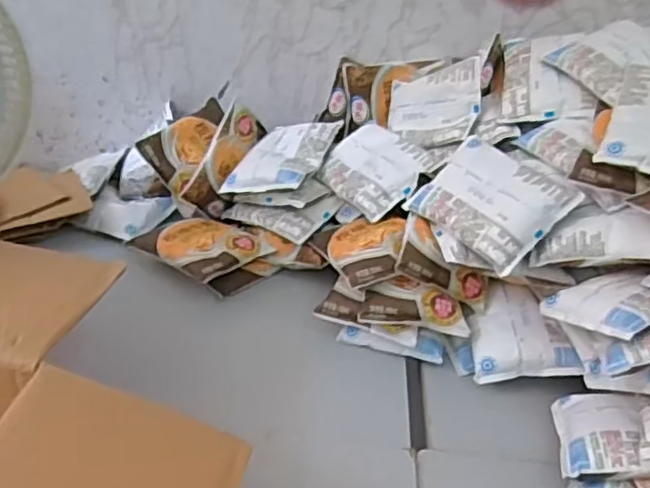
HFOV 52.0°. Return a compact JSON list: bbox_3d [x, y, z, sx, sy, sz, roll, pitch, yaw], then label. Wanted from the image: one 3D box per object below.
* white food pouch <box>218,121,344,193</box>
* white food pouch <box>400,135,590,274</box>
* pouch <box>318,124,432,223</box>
[{"bbox_3d":[-0.047,-0.097,0.727,0.095,0.019,0.115,7,46,23],"label":"white food pouch"},{"bbox_3d":[0.147,-0.044,0.590,0.102,0.022,0.124,-42,50,-4],"label":"white food pouch"},{"bbox_3d":[0.051,-0.081,0.699,0.093,0.020,0.127,-37,43,-3],"label":"pouch"}]

